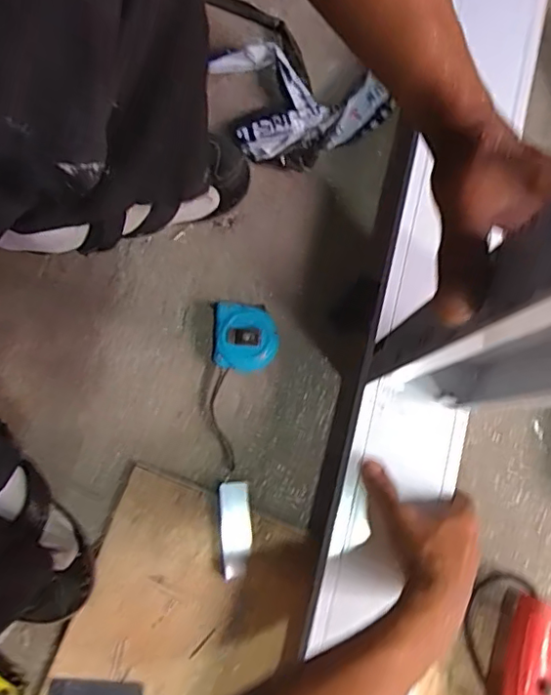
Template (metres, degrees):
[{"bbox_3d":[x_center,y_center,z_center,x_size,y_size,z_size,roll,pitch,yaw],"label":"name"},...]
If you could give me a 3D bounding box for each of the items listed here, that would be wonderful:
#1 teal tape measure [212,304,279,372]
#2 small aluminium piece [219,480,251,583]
[{"bbox_3d":[-0.031,-0.009,0.619,0.067,0.031,0.070,2,79,2],"label":"teal tape measure"},{"bbox_3d":[-0.042,0.187,0.597,0.031,0.011,0.094,-4,79,1],"label":"small aluminium piece"}]

